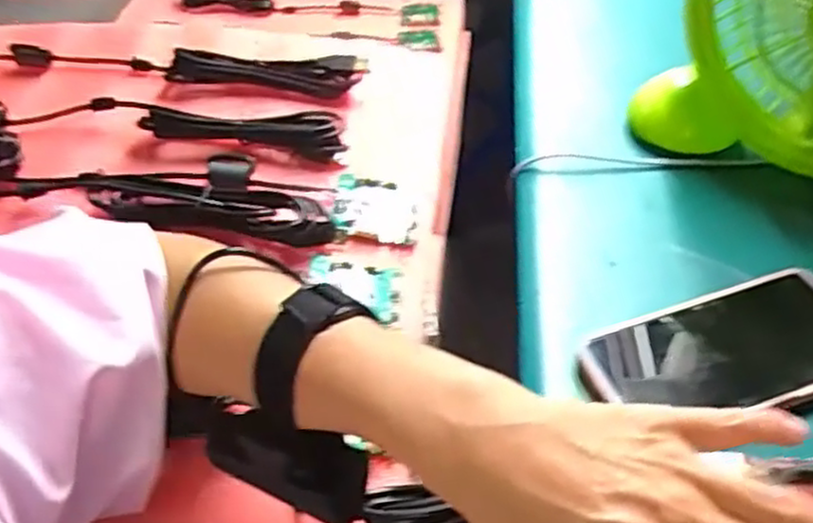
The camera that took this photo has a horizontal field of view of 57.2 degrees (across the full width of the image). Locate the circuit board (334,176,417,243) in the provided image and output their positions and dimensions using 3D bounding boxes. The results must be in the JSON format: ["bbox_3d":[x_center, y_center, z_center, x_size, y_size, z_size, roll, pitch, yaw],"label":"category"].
[{"bbox_3d":[-0.021,-0.035,0.515,0.057,0.006,0.054,11,47,-13],"label":"circuit board"}]

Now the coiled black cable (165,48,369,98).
[{"bbox_3d":[-0.108,-0.148,0.582,0.152,0.023,0.026,1,46,0],"label":"coiled black cable"}]

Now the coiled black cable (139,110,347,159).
[{"bbox_3d":[-0.117,-0.099,0.542,0.140,0.025,0.029,1,46,1],"label":"coiled black cable"}]

